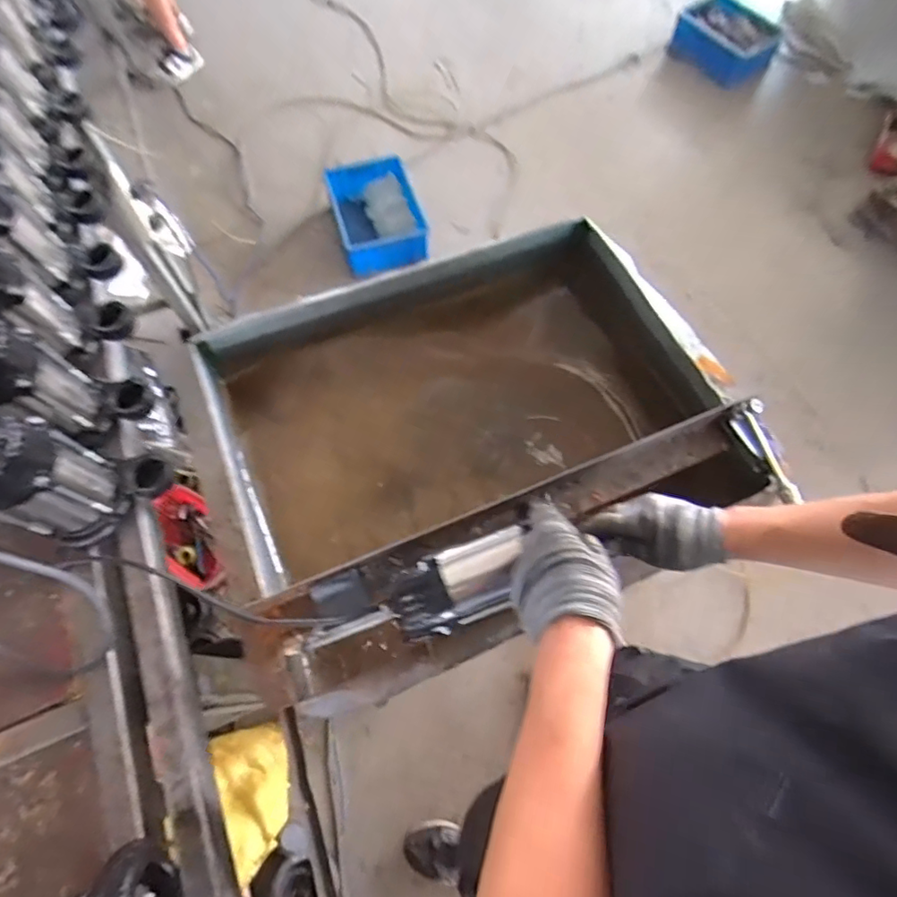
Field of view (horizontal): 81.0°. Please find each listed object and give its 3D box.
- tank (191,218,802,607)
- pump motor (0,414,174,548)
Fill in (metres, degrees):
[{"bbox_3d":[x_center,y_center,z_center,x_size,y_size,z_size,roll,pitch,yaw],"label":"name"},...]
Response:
[{"bbox_3d":[0.033,-0.075,0.853,0.755,0.206,0.489,-18,68,-9],"label":"tank"},{"bbox_3d":[-0.444,0.029,0.603,0.117,0.196,0.144,25,68,9],"label":"pump motor"}]

